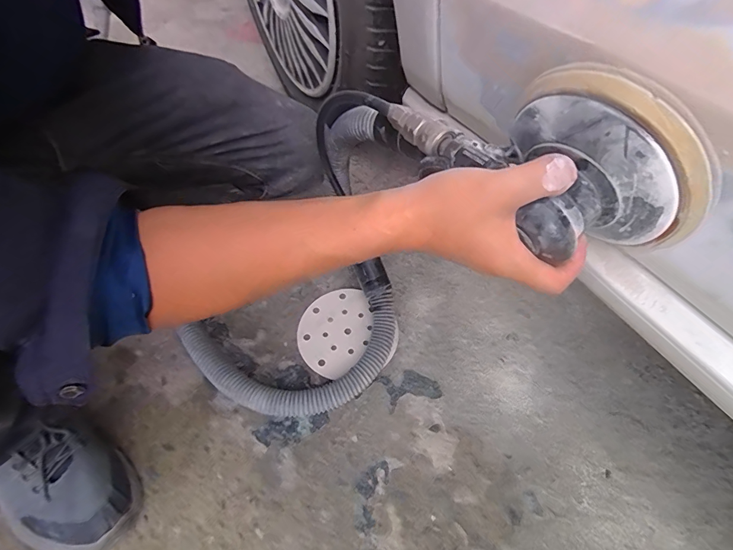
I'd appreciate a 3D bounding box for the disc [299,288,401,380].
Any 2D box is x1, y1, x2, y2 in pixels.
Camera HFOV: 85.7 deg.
[{"bbox_3d":[-0.035,0.087,0.590,0.131,0.009,0.144,-1,53,1],"label":"disc"}]

